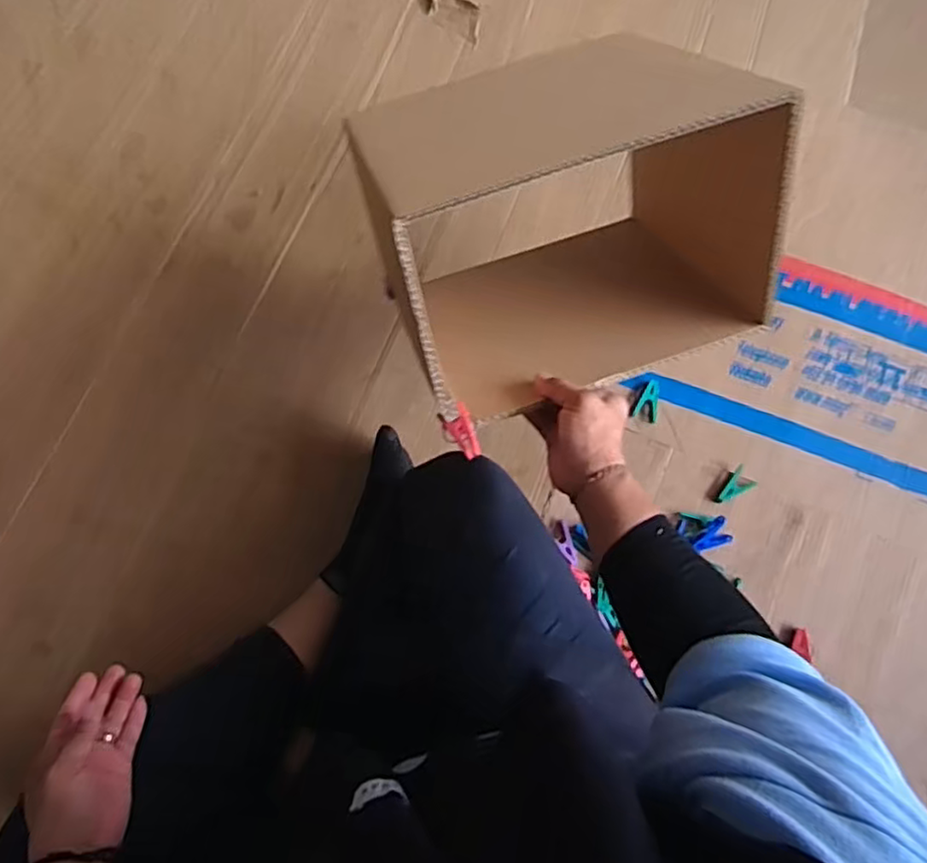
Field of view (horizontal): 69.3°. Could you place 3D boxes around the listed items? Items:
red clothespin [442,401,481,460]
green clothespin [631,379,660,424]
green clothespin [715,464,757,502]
[{"bbox_3d":[-0.001,0.001,0.554,0.022,0.010,0.049,-24,75,-7],"label":"red clothespin"},{"bbox_3d":[0.229,-0.039,0.828,0.027,0.008,0.052,14,74,4],"label":"green clothespin"},{"bbox_3d":[0.322,0.068,0.793,0.027,0.010,0.053,38,77,10],"label":"green clothespin"}]

